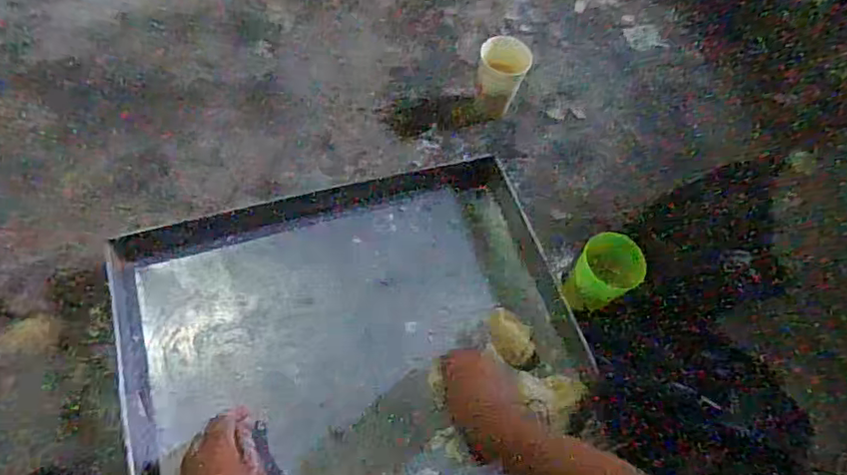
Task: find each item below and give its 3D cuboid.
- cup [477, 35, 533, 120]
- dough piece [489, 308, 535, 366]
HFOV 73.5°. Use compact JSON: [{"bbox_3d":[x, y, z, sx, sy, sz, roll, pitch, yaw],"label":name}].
[{"bbox_3d":[0.117,-0.239,0.859,0.072,0.102,0.071,2,68,-4],"label":"cup"},{"bbox_3d":[0.110,0.125,0.714,0.045,0.019,0.077,-12,69,-10],"label":"dough piece"}]

